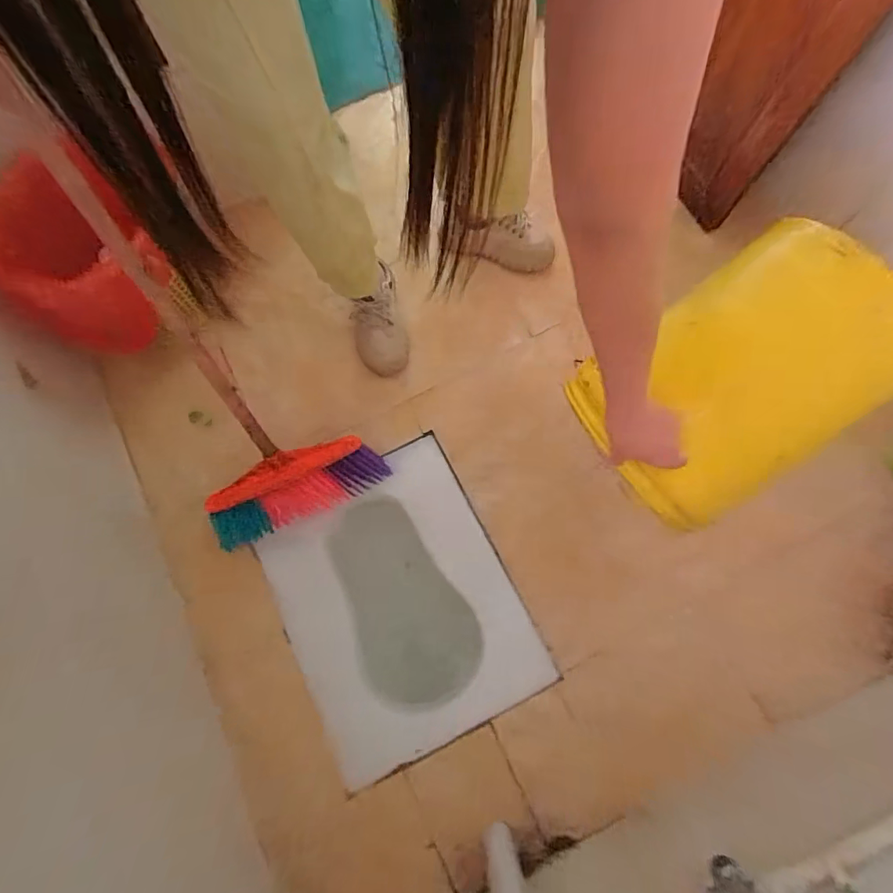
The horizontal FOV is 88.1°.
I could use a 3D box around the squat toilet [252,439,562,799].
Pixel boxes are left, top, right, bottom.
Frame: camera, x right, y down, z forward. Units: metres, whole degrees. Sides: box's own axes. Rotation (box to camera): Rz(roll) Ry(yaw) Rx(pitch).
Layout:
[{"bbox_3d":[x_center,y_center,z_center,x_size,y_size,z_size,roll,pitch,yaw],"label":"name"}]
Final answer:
[{"bbox_3d":[-0.092,0.303,0.927,0.421,0.118,0.520,-26,78,-6],"label":"squat toilet"}]

